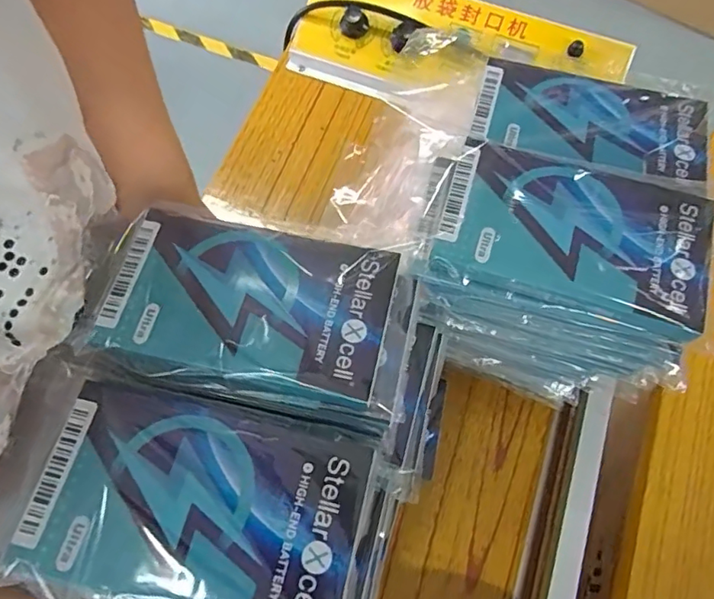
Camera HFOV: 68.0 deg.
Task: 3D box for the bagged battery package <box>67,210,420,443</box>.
[{"bbox_3d":[-0.050,0.007,0.254,0.150,0.015,0.088,12,68,6],"label":"bagged battery package"}]

